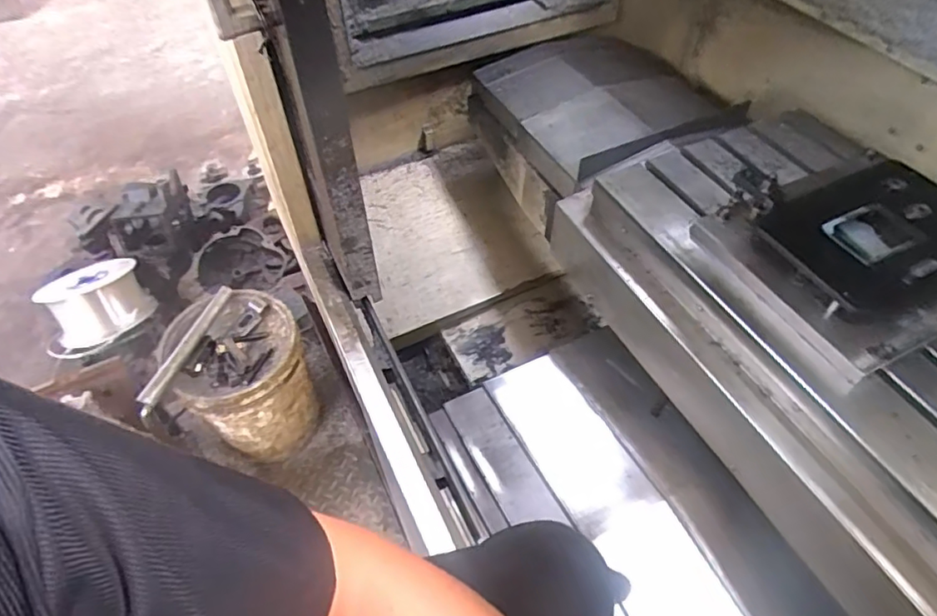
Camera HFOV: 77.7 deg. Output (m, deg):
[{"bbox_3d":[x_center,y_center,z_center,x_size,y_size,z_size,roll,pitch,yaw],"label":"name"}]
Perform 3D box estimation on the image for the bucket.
[{"bbox_3d":[-0.533,0.178,1.449,0.335,0.333,0.280,35,60,26],"label":"bucket"}]

